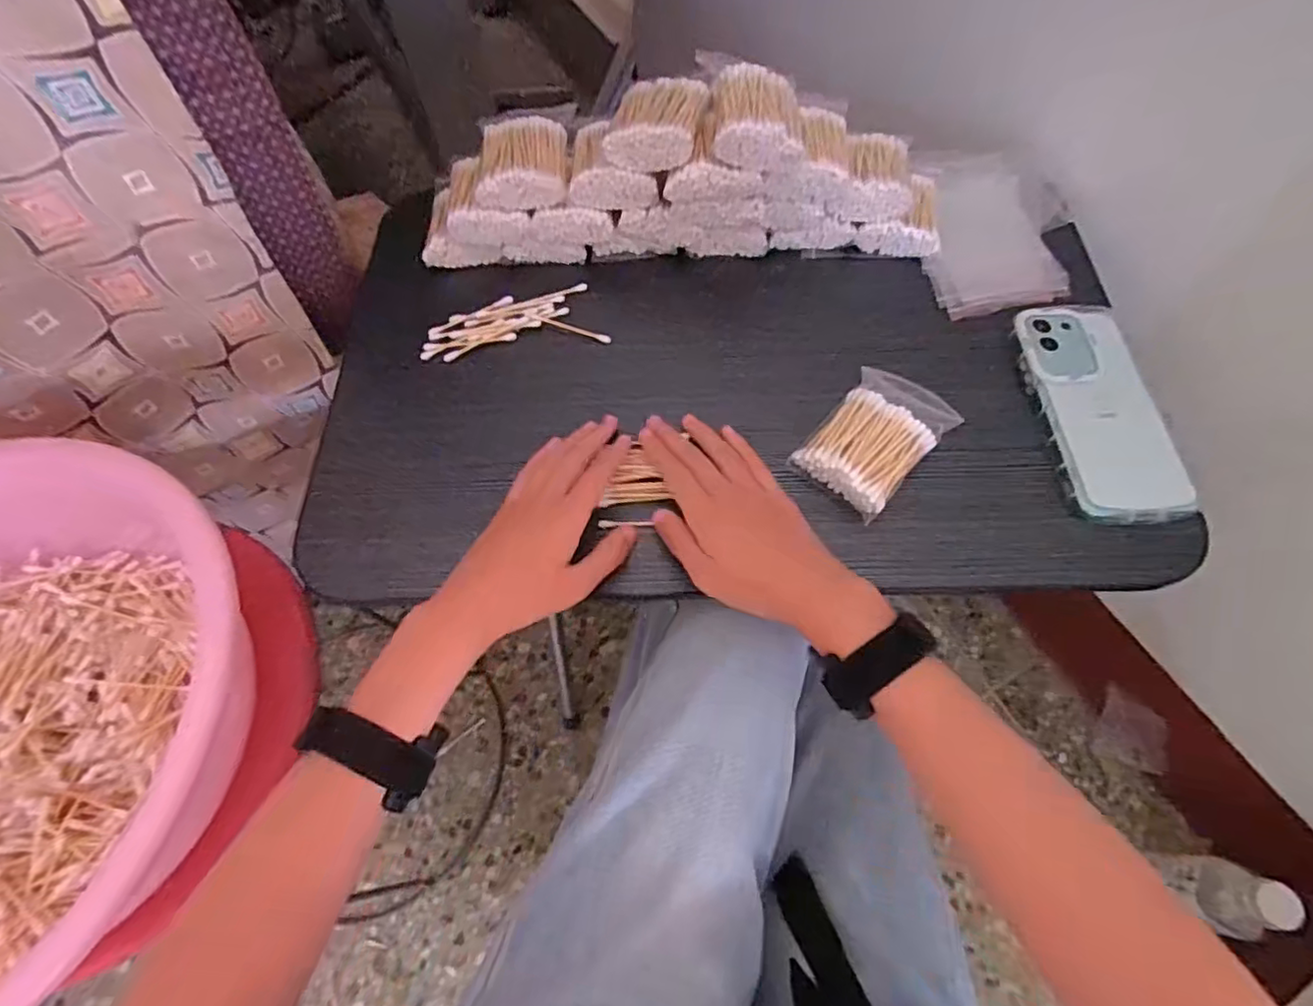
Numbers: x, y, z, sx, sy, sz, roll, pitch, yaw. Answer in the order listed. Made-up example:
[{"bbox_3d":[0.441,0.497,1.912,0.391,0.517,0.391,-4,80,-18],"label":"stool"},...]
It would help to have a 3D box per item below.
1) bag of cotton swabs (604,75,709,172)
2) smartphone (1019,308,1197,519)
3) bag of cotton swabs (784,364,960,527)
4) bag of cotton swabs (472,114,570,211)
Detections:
[{"bbox_3d":[0.001,-0.271,0.441,0.062,0.030,0.068,12,65,8],"label":"bag of cotton swabs"},{"bbox_3d":[0.302,-0.068,0.420,0.076,0.009,0.168,-5,64,0],"label":"smartphone"},{"bbox_3d":[0.149,-0.047,0.416,0.069,0.021,0.106,41,72,19],"label":"bag of cotton swabs"},{"bbox_3d":[-0.099,-0.255,0.465,0.064,0.027,0.068,-4,64,0],"label":"bag of cotton swabs"}]

